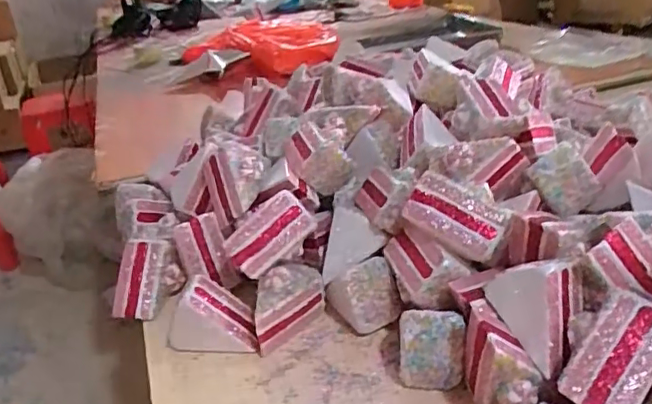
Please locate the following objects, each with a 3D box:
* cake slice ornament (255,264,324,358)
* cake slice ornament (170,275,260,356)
[{"bbox_3d":[-0.043,0.100,0.549,0.082,0.063,0.037,-25,33,-32],"label":"cake slice ornament"},{"bbox_3d":[-0.109,0.109,0.545,0.089,0.061,0.049,-2,28,8],"label":"cake slice ornament"}]

